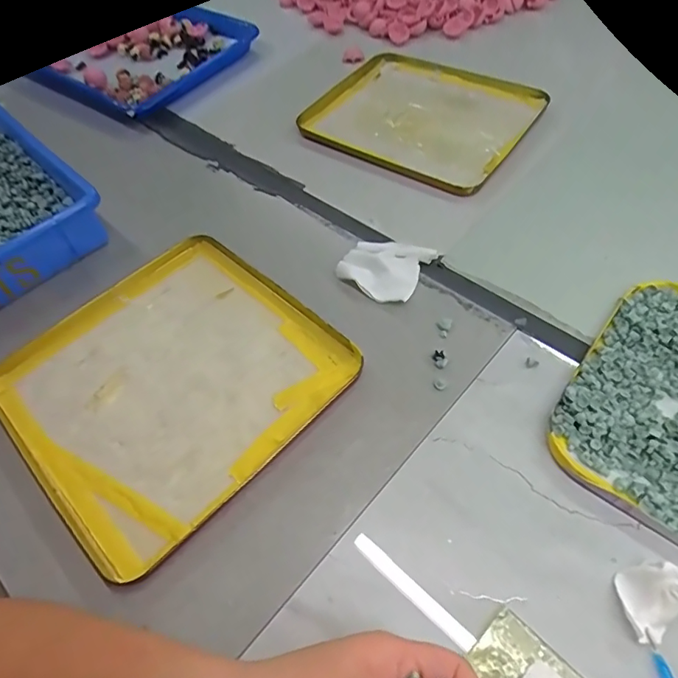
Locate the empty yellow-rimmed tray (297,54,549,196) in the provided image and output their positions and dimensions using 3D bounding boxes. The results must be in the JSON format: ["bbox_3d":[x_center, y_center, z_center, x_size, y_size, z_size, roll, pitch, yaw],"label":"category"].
[{"bbox_3d":[0.094,-0.264,0.575,0.234,0.028,0.238,26,60,23],"label":"empty yellow-rimmed tray"}]

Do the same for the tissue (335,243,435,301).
[{"bbox_3d":[0.041,-0.068,0.462,0.073,0.010,0.071,23,59,21],"label":"tissue"}]

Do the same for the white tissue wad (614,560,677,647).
[{"bbox_3d":[0.185,0.152,0.289,0.034,0.020,0.038,-8,53,0],"label":"white tissue wad"}]

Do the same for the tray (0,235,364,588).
[{"bbox_3d":[-0.141,0.031,0.415,0.242,0.020,0.240,-40,60,-22],"label":"tray"}]

